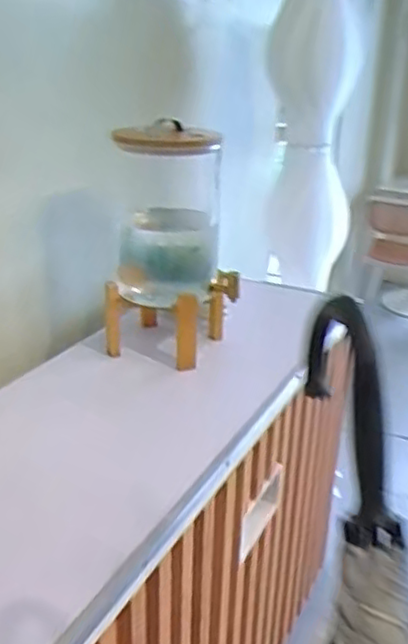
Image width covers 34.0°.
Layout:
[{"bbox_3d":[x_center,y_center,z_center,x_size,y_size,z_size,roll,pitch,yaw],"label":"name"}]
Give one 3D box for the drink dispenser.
[{"bbox_3d":[-0.057,-0.133,1.277,0.233,0.451,0.188,4,22,-5],"label":"drink dispenser"}]

